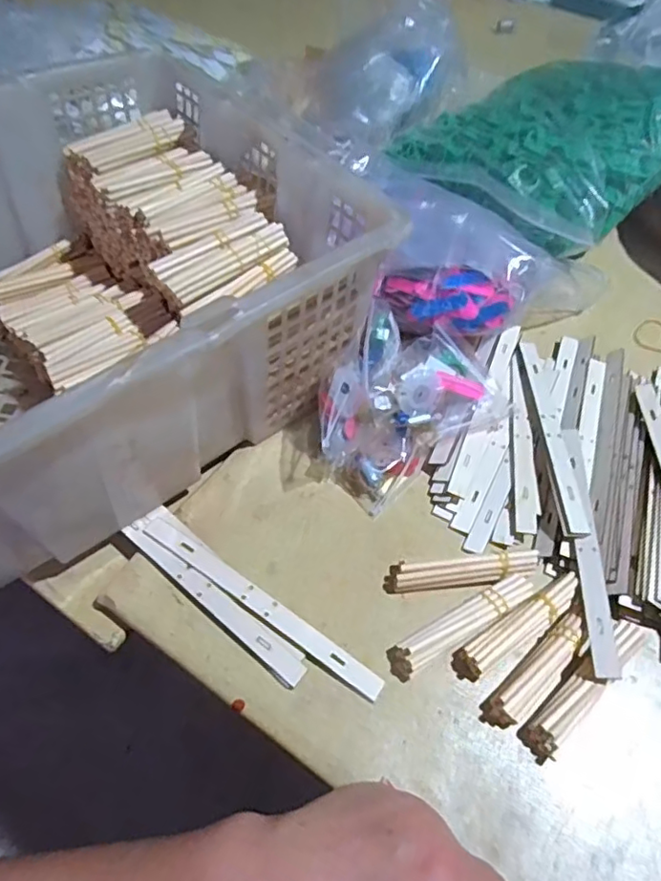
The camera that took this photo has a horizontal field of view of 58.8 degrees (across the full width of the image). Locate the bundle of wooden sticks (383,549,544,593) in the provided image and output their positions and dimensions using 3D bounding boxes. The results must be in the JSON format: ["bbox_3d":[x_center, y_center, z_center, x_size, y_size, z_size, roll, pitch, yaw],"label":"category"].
[{"bbox_3d":[0.095,0.092,0.419,0.111,0.018,0.019,-4,56,-5],"label":"bundle of wooden sticks"}]

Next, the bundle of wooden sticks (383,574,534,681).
[{"bbox_3d":[0.089,0.124,0.396,0.108,0.019,0.022,-24,60,-17],"label":"bundle of wooden sticks"}]

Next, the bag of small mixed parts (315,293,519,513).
[{"bbox_3d":[0.063,-0.030,0.473,0.124,0.063,0.163,29,60,17],"label":"bag of small mixed parts"}]

